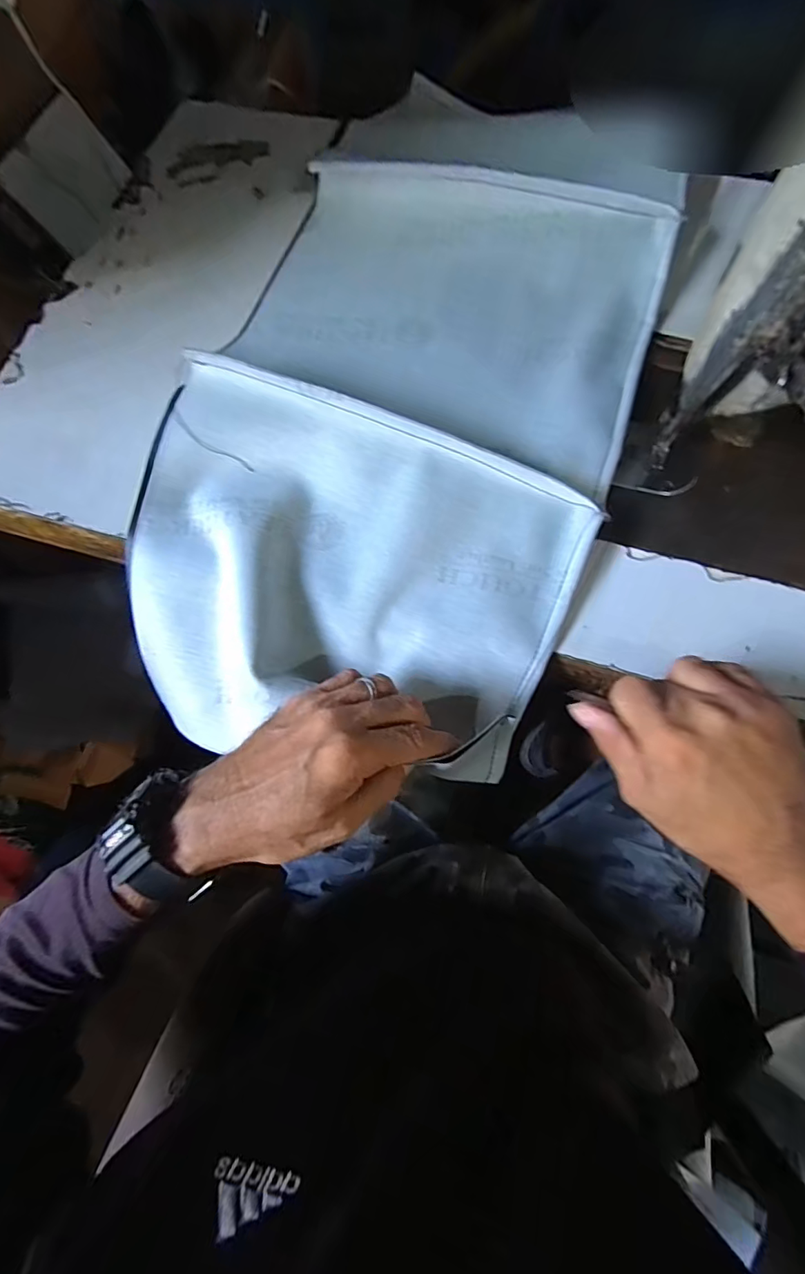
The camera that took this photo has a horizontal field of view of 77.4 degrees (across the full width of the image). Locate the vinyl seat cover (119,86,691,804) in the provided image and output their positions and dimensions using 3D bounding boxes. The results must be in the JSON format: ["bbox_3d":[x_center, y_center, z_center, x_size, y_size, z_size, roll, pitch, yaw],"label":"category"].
[{"bbox_3d":[0.012,-0.210,0.414,0.331,0.054,0.611,18,76,8],"label":"vinyl seat cover"}]

